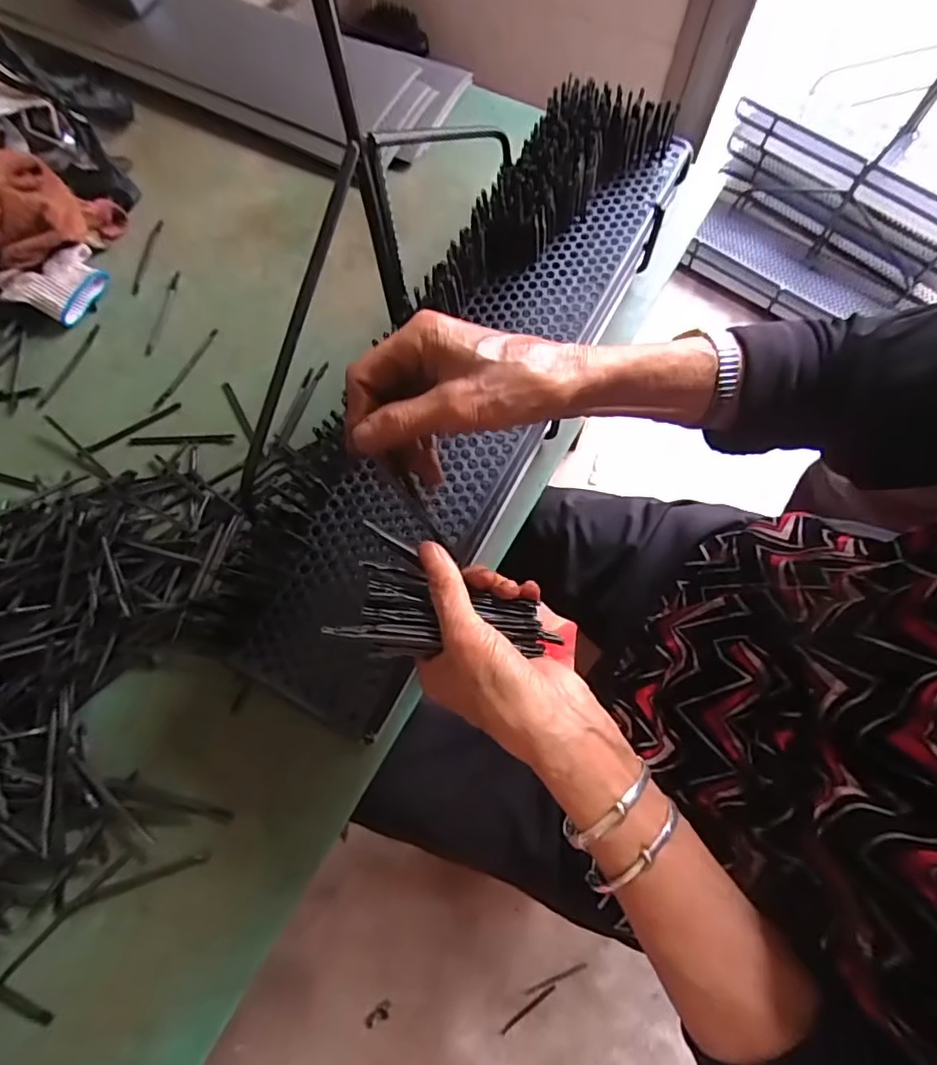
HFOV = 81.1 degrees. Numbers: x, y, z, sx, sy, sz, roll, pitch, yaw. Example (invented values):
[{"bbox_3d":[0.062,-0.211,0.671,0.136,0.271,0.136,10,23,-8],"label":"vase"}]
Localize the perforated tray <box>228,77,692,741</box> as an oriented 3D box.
[{"bbox_3d":[0.003,-0.133,0.439,0.149,0.062,0.567,26,78,9],"label":"perforated tray"}]

